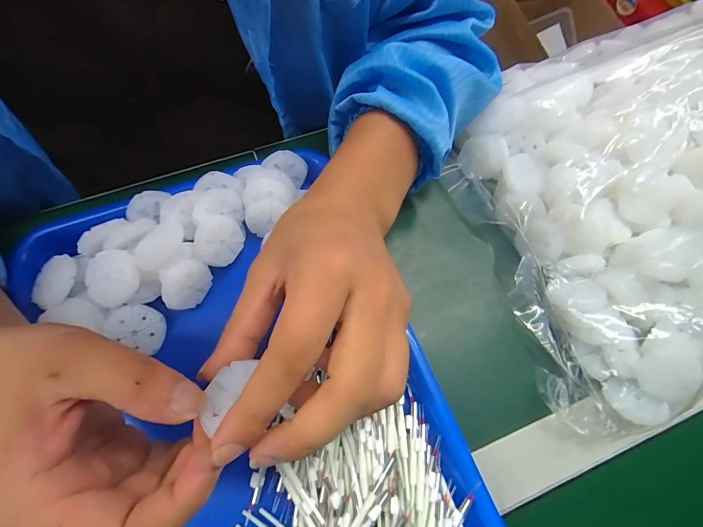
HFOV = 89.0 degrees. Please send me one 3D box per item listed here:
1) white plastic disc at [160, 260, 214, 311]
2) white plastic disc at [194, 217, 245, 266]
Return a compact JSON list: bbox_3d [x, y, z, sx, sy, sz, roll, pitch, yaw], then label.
[{"bbox_3d":[-0.117,0.014,0.257,0.009,0.035,0.035,19,20,38],"label":"white plastic disc"},{"bbox_3d":[-0.097,-0.017,0.267,0.008,0.035,0.036,8,83,45],"label":"white plastic disc"}]

